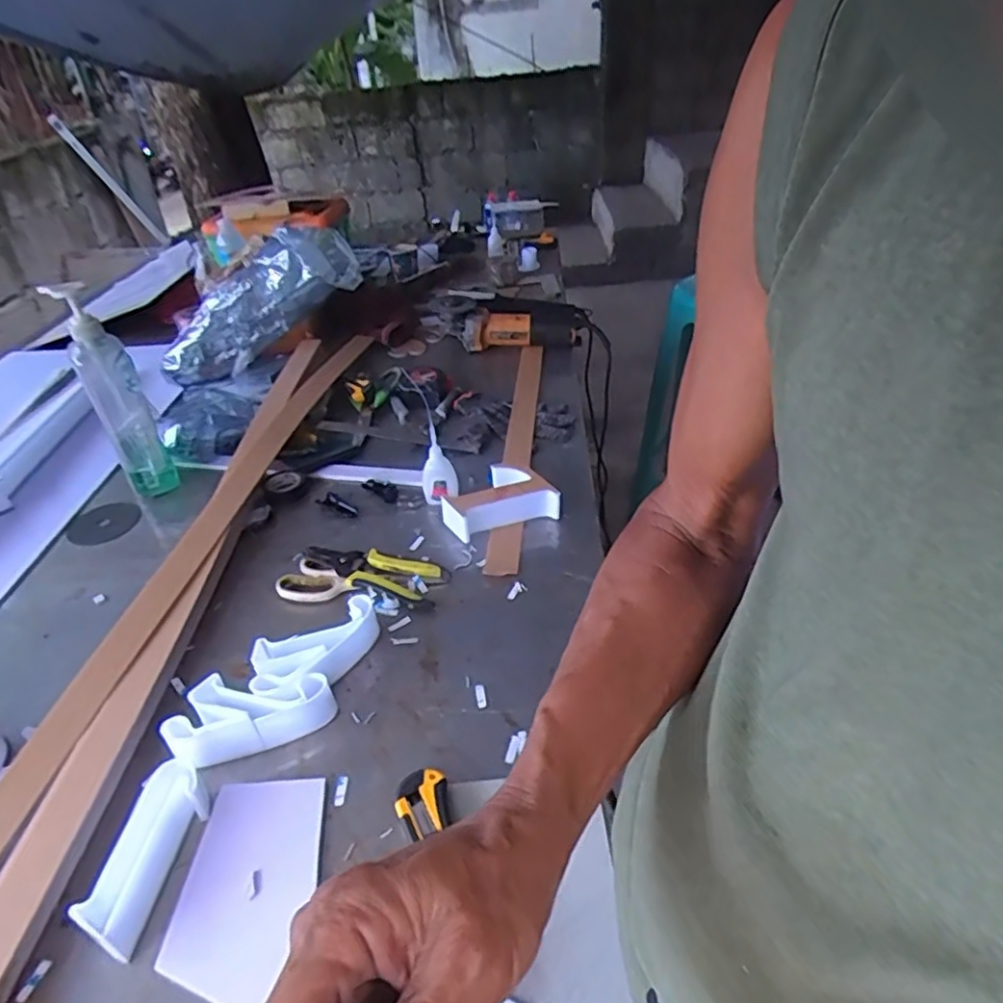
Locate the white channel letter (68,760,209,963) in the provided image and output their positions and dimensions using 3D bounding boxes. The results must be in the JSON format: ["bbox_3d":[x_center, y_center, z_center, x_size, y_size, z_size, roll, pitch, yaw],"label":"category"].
[{"bbox_3d":[-0.263,0.259,0.489,0.035,0.043,0.122,2,36,10],"label":"white channel letter"}]

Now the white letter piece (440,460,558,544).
[{"bbox_3d":[-0.006,-0.002,0.826,0.138,0.046,0.084,-15,37,-14],"label":"white letter piece"}]

